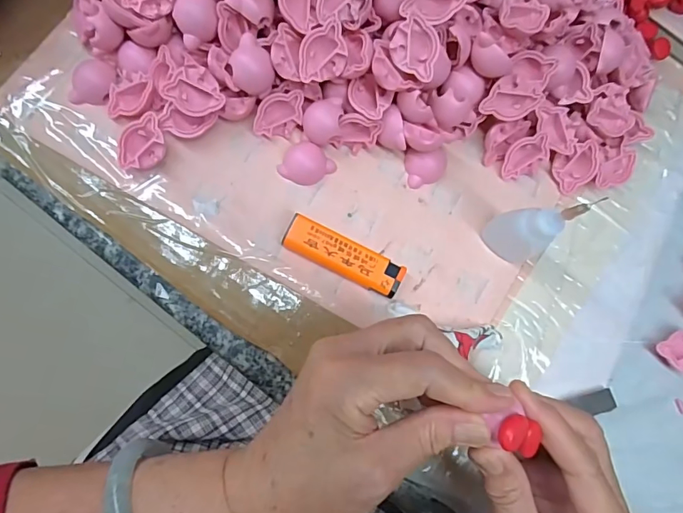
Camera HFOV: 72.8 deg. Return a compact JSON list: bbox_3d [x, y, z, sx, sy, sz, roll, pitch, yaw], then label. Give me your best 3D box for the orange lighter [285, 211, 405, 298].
[{"bbox_3d":[0.001,0.001,0.303,0.080,0.014,0.024,27,79,-2],"label":"orange lighter"}]

